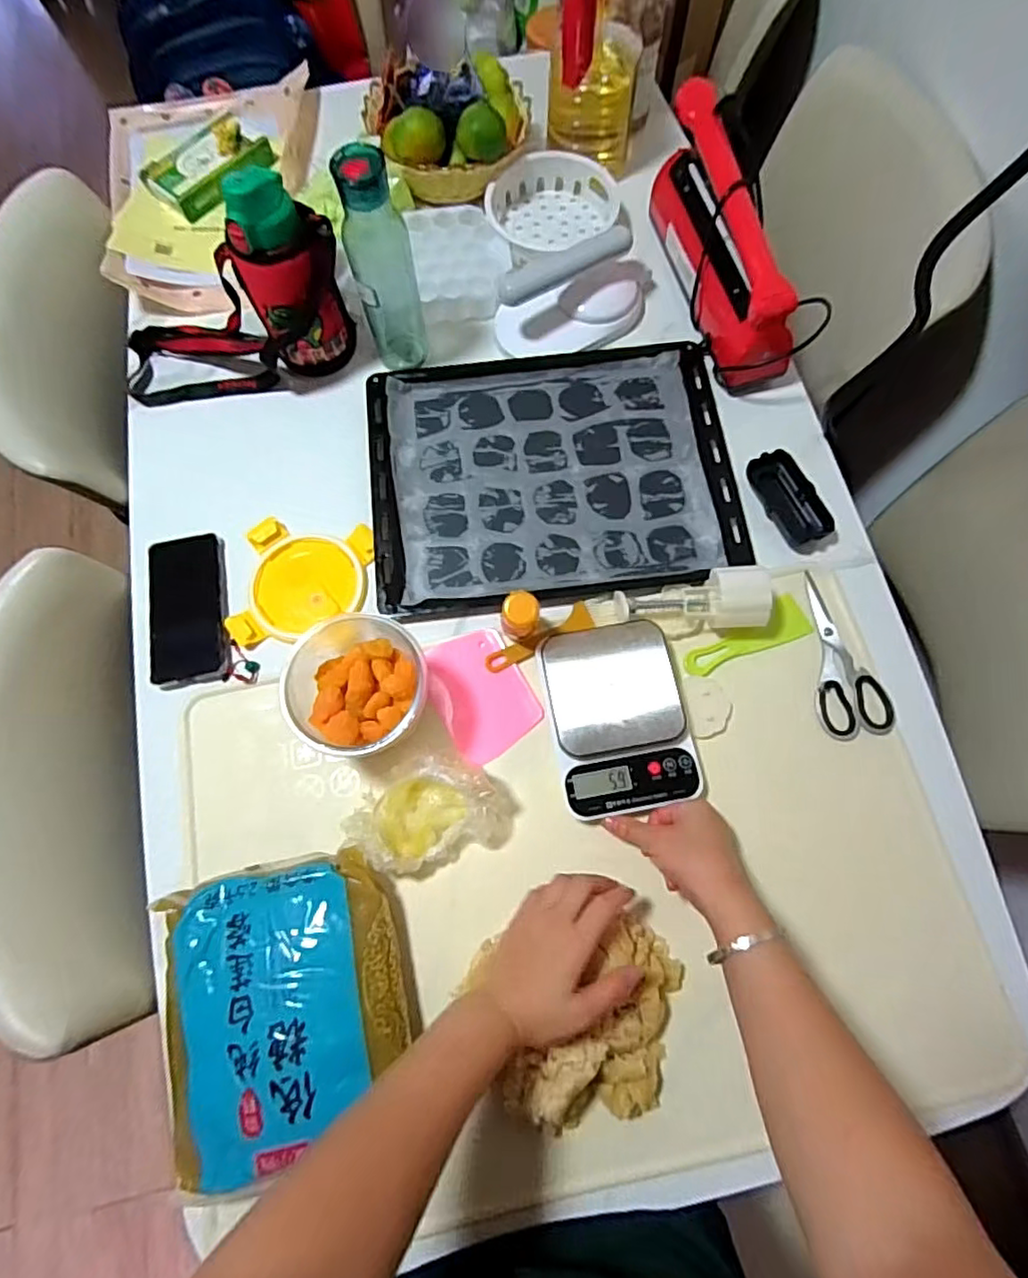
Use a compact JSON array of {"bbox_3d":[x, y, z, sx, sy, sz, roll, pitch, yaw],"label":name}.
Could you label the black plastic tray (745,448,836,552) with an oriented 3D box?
[{"bbox_3d":[0.301,-0.154,0.679,0.048,0.019,0.107,-23,76,-5],"label":"black plastic tray"}]

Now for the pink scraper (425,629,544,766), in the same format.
[{"bbox_3d":[-0.035,0.054,0.629,0.092,0.009,0.124,-32,75,-9],"label":"pink scraper"}]

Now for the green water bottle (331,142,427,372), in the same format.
[{"bbox_3d":[-0.140,-0.397,0.659,0.061,0.220,0.071,-15,73,-4],"label":"green water bottle"}]

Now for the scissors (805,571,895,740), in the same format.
[{"bbox_3d":[0.341,0.016,0.634,0.070,0.008,0.169,1,73,1],"label":"scissors"}]

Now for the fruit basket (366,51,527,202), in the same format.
[{"bbox_3d":[-0.085,-0.650,0.796,0.203,0.106,0.156,2,73,1],"label":"fruit basket"}]

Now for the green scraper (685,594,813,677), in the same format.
[{"bbox_3d":[0.237,-0.005,0.639,0.137,0.009,0.046,-21,73,-6],"label":"green scraper"}]

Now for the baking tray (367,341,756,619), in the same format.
[{"bbox_3d":[0.043,-0.193,0.701,0.396,0.033,0.315,-5,75,0],"label":"baking tray"}]

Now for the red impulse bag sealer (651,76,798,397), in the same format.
[{"bbox_3d":[0.238,-0.450,0.702,0.073,0.138,0.300,-15,73,-4],"label":"red impulse bag sealer"}]

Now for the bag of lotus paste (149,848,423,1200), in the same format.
[{"bbox_3d":[-0.191,0.304,0.526,0.196,0.072,0.218,-15,73,-4],"label":"bag of lotus paste"}]

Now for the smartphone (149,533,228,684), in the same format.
[{"bbox_3d":[-0.343,-0.033,0.658,0.078,0.013,0.157,-9,73,-2],"label":"smartphone"}]

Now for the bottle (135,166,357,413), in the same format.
[{"bbox_3d":[-0.320,-0.364,0.660,0.278,0.200,0.097,-11,73,-3],"label":"bottle"}]

